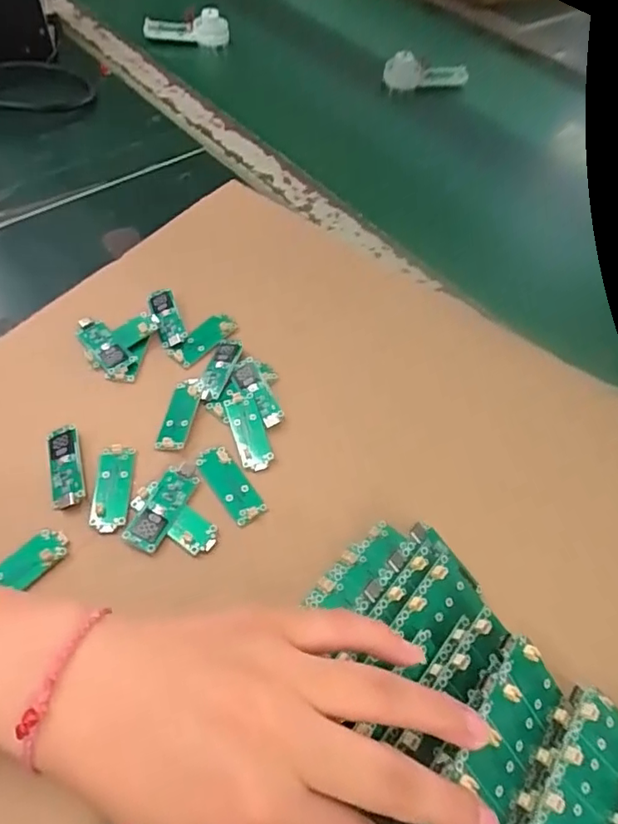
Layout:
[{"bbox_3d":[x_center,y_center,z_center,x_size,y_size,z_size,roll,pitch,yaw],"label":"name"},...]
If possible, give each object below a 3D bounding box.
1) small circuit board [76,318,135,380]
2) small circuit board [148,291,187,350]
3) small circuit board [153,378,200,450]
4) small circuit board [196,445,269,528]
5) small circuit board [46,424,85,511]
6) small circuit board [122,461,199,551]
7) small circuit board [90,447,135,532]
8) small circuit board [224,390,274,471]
[{"bbox_3d":[-0.132,-0.042,0.350,0.018,0.007,0.050,-34,66,-23],"label":"small circuit board"},{"bbox_3d":[-0.096,-0.064,0.363,0.017,0.009,0.045,-21,67,-6],"label":"small circuit board"},{"bbox_3d":[-0.078,0.000,0.328,0.018,0.005,0.050,9,57,1],"label":"small circuit board"},{"bbox_3d":[-0.044,0.040,0.306,0.018,0.004,0.049,-31,64,-22],"label":"small circuit board"},{"bbox_3d":[-0.136,0.030,0.304,0.017,0.007,0.050,-13,59,-13],"label":"small circuit board"},{"bbox_3d":[-0.079,0.050,0.295,0.019,0.004,0.051,22,58,9],"label":"small circuit board"},{"bbox_3d":[-0.109,0.041,0.299,0.019,0.004,0.050,-1,57,-5],"label":"small circuit board"},{"bbox_3d":[-0.036,0.010,0.326,0.019,0.005,0.053,-14,60,-13],"label":"small circuit board"}]

